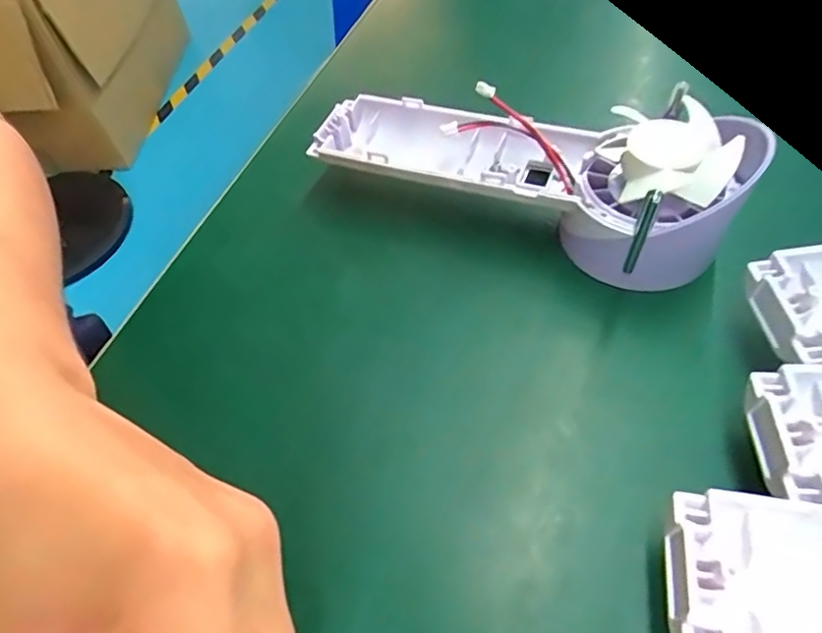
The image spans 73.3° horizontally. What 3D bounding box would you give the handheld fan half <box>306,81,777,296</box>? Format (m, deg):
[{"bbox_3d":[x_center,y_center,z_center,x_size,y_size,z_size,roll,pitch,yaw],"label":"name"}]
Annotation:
[{"bbox_3d":[0.043,-0.064,0.231,0.173,0.046,0.063,18,59,17],"label":"handheld fan half"}]

